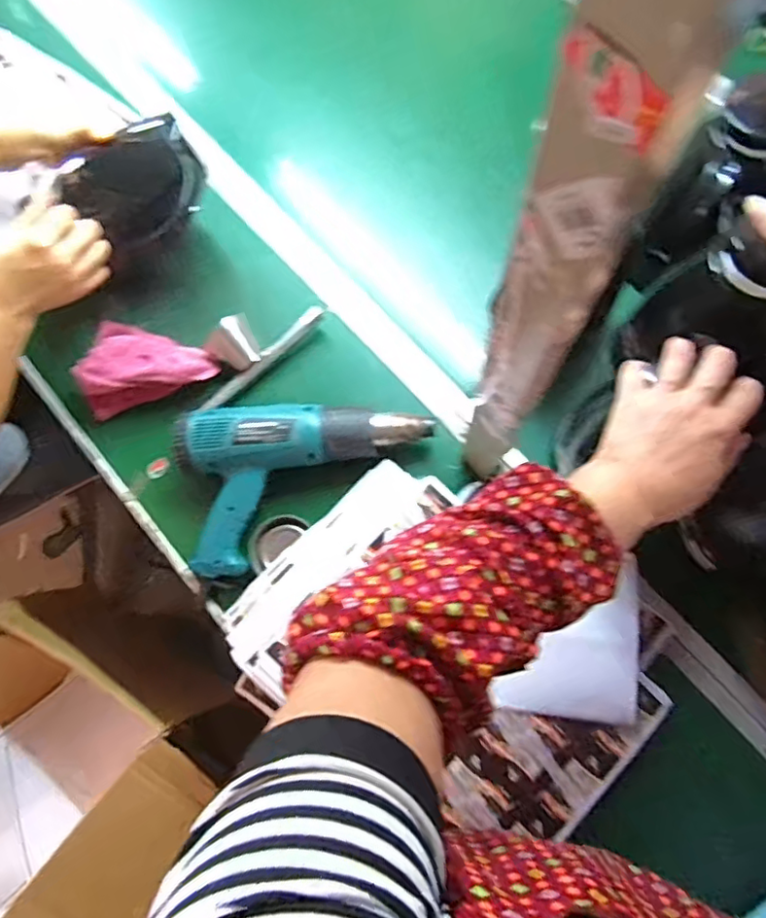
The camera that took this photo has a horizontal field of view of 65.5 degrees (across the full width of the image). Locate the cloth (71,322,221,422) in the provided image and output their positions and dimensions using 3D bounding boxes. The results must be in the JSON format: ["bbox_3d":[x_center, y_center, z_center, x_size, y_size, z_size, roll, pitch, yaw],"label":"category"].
[{"bbox_3d":[-0.282,-0.126,0.707,0.154,0.061,0.118,-17,78,-2],"label":"cloth"}]

